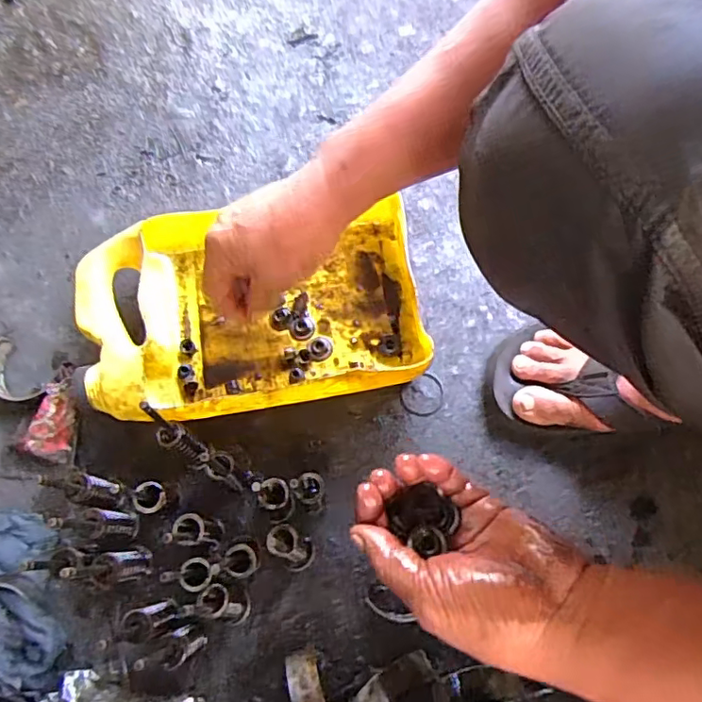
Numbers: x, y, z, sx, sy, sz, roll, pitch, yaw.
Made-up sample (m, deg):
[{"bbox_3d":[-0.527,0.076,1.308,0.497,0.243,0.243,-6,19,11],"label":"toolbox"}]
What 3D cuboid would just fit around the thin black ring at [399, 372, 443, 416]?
[{"bbox_3d":[0.064,0.041,0.500,0.040,0.004,0.036,-22,72,-8],"label":"thin black ring"}]

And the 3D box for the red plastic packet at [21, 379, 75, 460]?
[{"bbox_3d":[-0.255,0.061,0.481,0.034,0.026,0.061,15,71,5],"label":"red plastic packet"}]

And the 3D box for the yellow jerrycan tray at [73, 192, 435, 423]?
[{"bbox_3d":[-0.080,-0.037,0.495,0.292,0.069,0.183,-9,70,-3],"label":"yellow jerrycan tray"}]

